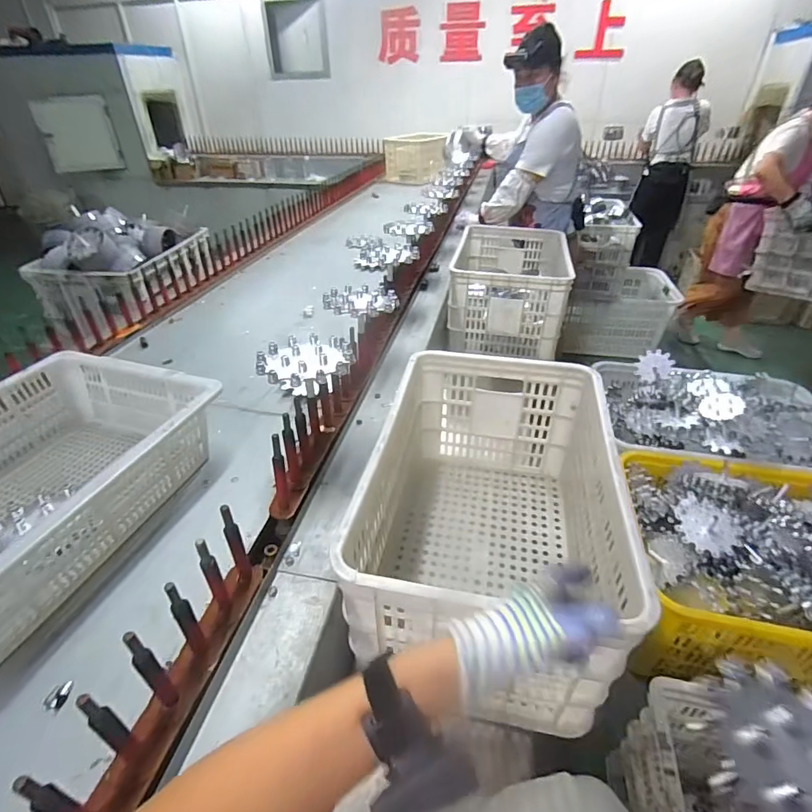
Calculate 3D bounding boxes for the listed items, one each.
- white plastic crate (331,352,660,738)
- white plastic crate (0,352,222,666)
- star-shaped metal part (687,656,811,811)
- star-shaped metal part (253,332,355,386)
[{"bbox_3d":[0.147,0.173,0.763,0.373,0.284,0.537,7,37,12],"label":"white plastic crate"},{"bbox_3d":[-0.582,0.128,0.681,0.388,0.151,0.519,9,37,15],"label":"white plastic crate"},{"bbox_3d":[0.305,0.280,0.357,0.141,0.025,0.117,-28,44,-32],"label":"star-shaped metal part"},{"bbox_3d":[-0.161,-0.077,0.721,0.150,0.021,0.147,-16,38,-18],"label":"star-shaped metal part"}]

